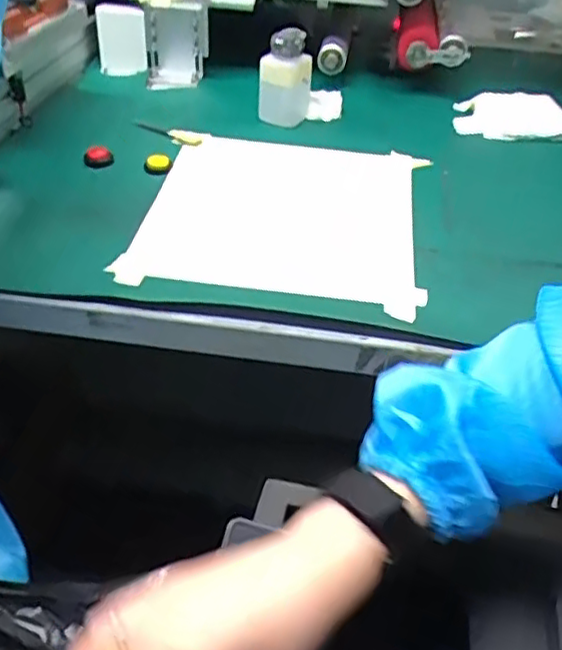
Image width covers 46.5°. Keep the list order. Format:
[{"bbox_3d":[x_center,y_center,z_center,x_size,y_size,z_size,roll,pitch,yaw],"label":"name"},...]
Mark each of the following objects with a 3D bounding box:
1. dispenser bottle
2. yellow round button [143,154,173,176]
[{"bbox_3d":[0.004,-0.340,0.926,0.068,0.124,0.053,6,41,3],"label":"dispenser bottle"},{"bbox_3d":[-0.146,-0.192,0.778,0.032,0.008,0.035,-2,41,-6],"label":"yellow round button"}]

